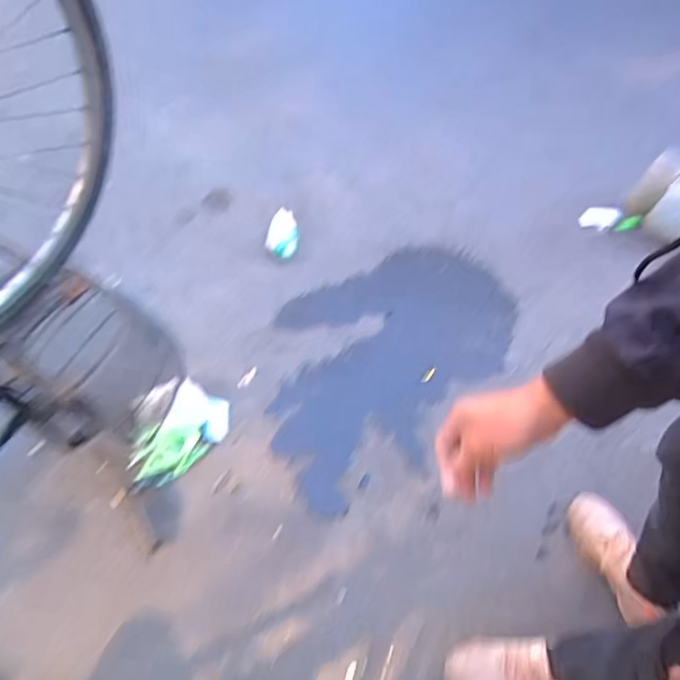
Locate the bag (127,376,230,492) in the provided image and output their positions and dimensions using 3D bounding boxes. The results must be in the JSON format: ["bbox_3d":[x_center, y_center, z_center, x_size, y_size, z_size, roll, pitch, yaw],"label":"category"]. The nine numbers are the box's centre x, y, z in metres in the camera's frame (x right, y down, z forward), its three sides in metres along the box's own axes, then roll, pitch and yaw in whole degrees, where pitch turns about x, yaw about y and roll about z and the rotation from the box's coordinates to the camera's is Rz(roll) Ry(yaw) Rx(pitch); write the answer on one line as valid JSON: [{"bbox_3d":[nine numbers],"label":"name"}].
[{"bbox_3d":[-0.385,0.200,1.165,0.193,0.055,0.244,38,62,18],"label":"bag"}]

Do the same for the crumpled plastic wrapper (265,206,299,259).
[{"bbox_3d":[-0.163,-0.320,1.522,0.094,0.033,0.152,16,77,3],"label":"crumpled plastic wrapper"}]

